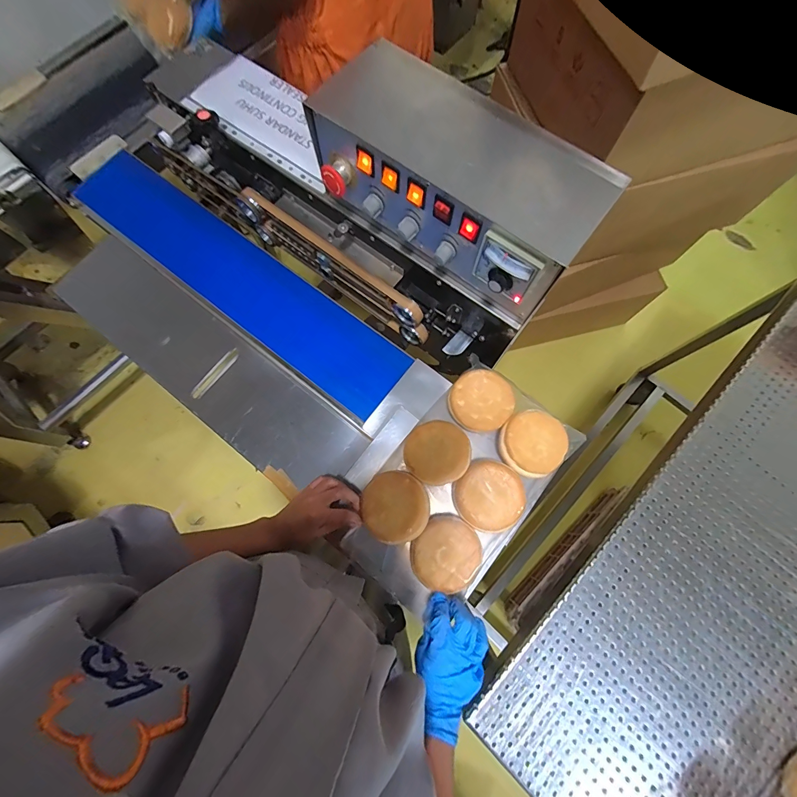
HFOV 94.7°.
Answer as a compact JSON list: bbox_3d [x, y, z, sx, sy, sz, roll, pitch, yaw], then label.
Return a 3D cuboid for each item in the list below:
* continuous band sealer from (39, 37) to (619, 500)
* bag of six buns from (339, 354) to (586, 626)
[{"bbox_3d":[-0.181,-0.204,0.540,0.650,0.304,0.481,34,78,8],"label":"continuous band sealer"},{"bbox_3d":[0.086,0.125,0.534,0.199,0.043,0.343,42,80,9],"label":"bag of six buns"}]

